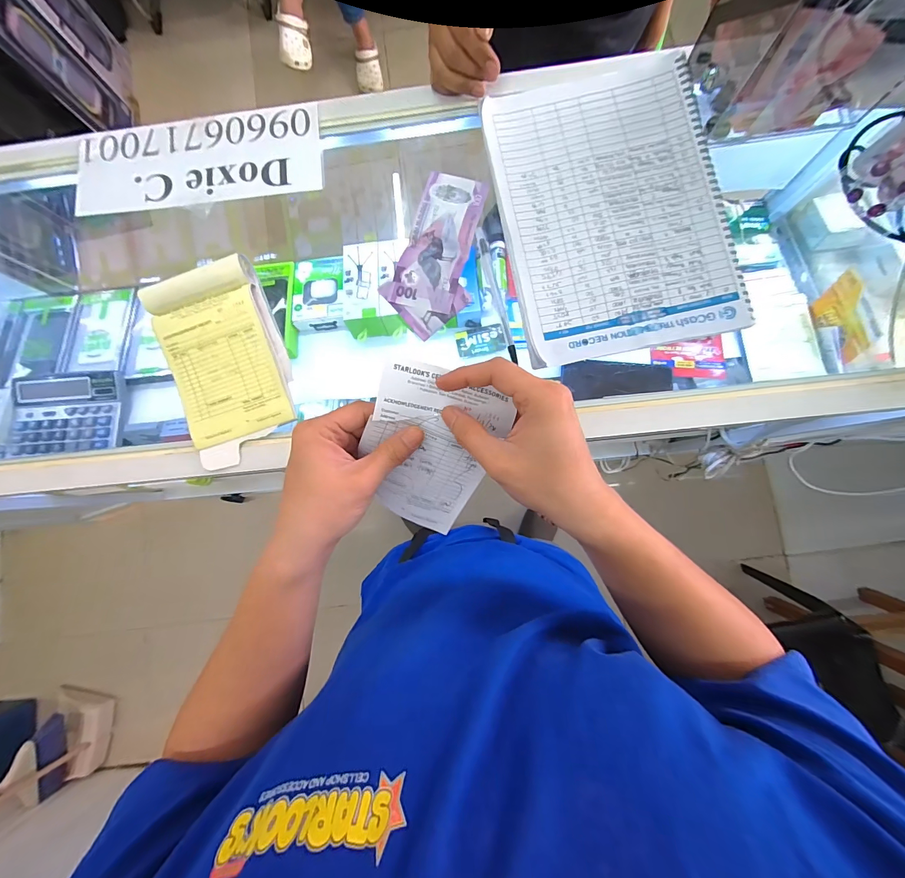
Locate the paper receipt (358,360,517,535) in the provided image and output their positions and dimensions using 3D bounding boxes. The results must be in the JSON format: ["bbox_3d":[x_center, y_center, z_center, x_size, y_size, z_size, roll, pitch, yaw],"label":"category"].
[{"bbox_3d":[-0.023,0.015,0.317,0.101,0.013,0.146,17,121,-11],"label":"paper receipt"}]

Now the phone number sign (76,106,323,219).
[{"bbox_3d":[-0.285,-0.308,0.427,0.275,0.007,0.096,-5,84,4],"label":"phone number sign"}]

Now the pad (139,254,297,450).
[{"bbox_3d":[-0.233,-0.086,0.382,0.111,0.028,0.166,-18,84,1],"label":"pad"}]

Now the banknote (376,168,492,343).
[{"bbox_3d":[-0.012,-0.192,0.391,0.084,0.015,0.174,22,86,5],"label":"banknote"}]

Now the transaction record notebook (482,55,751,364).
[{"bbox_3d":[0.158,-0.234,0.382,0.211,0.010,0.297,-10,84,2],"label":"transaction record notebook"}]

